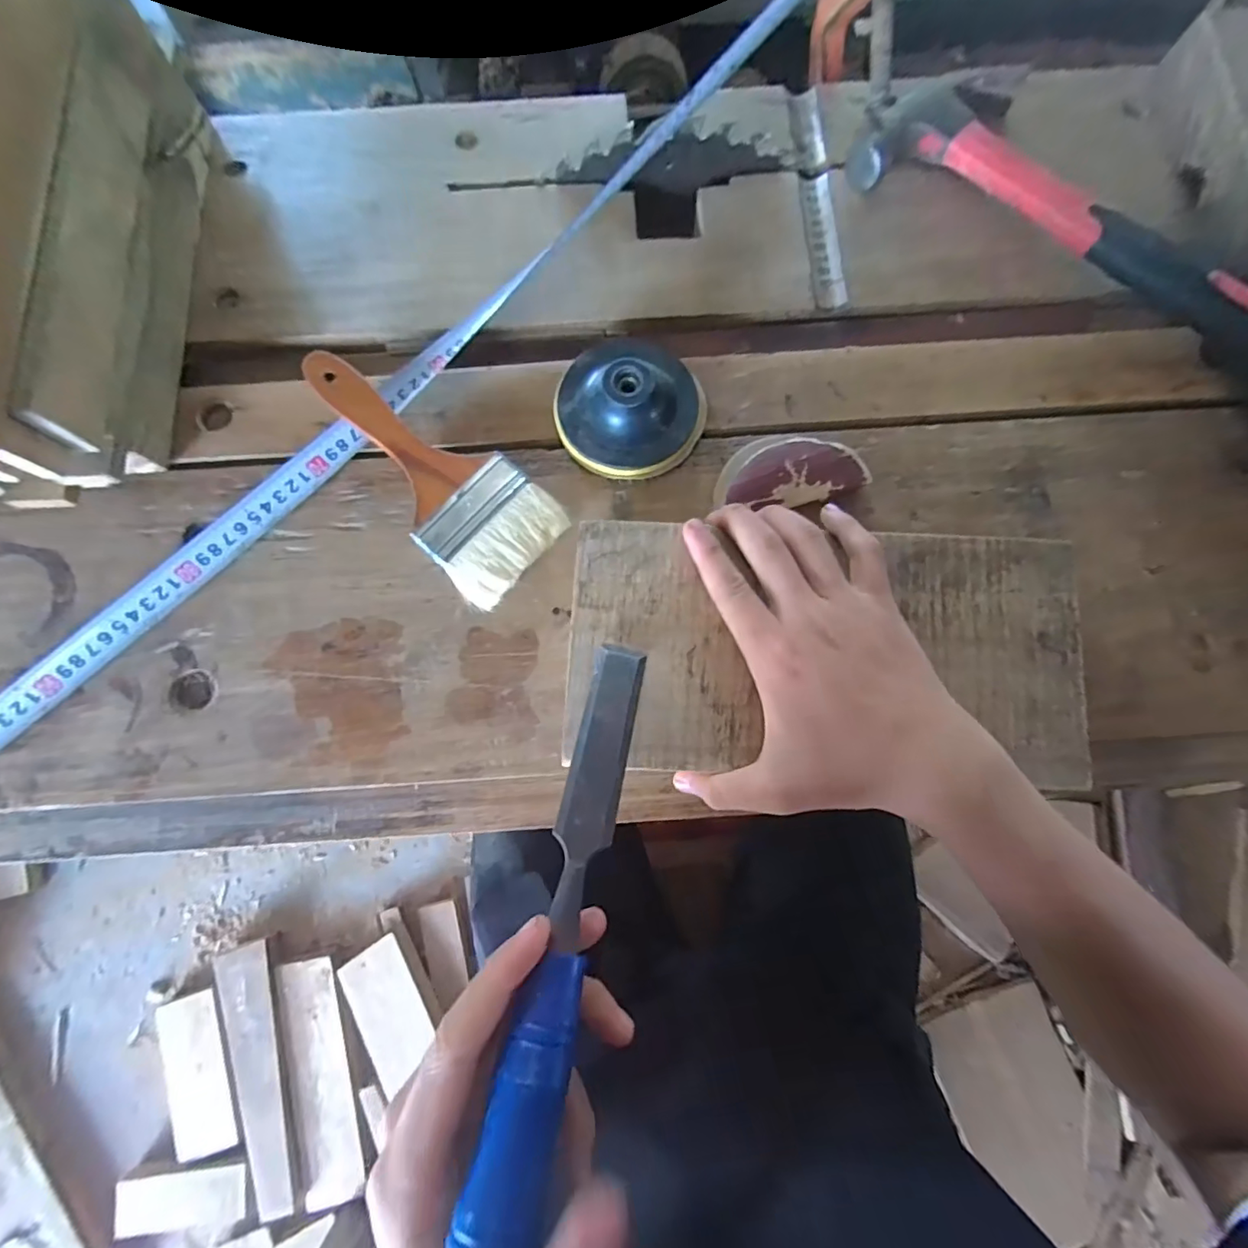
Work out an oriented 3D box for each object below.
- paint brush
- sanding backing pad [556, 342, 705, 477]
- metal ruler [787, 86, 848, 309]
[{"bbox_3d":[-0.118,-0.100,0.329,0.074,0.024,0.181,-42,82,-7],"label":"paint brush"},{"bbox_3d":[0.004,-0.140,0.330,0.091,0.034,0.091,-8,79,-1],"label":"sanding backing pad"},{"bbox_3d":[0.137,-0.304,0.379,0.022,0.007,0.174,-4,81,2],"label":"metal ruler"}]

